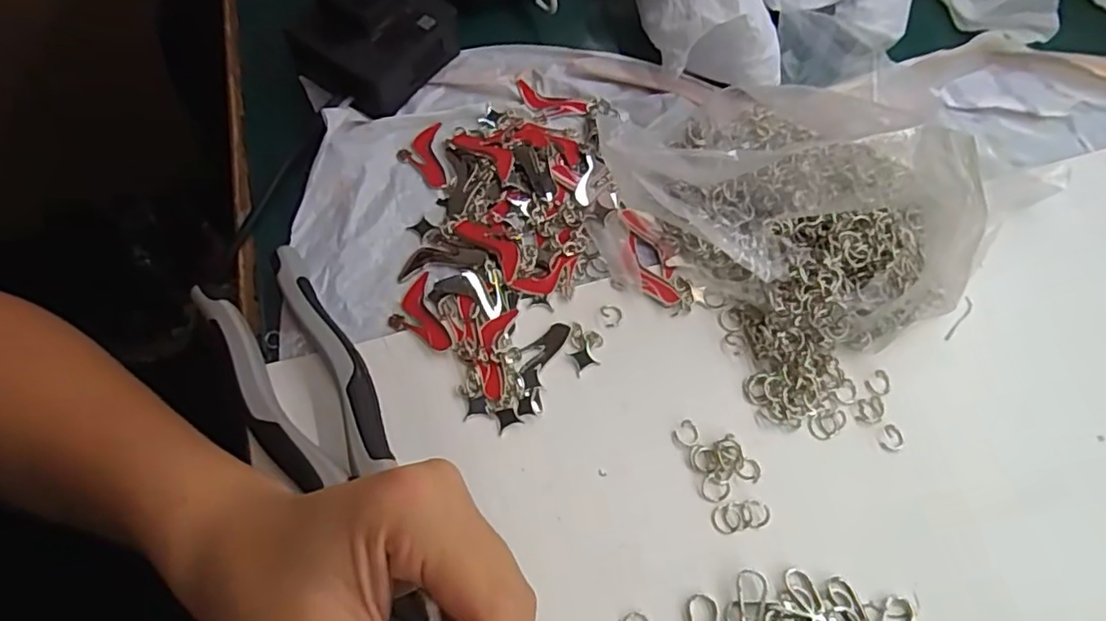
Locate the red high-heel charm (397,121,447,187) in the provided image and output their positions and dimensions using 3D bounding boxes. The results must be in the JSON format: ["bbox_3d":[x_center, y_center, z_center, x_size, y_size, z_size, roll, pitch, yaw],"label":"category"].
[{"bbox_3d":[-0.077,-0.089,0.370,0.025,0.004,0.044,-6,66,-6],"label":"red high-heel charm"}]

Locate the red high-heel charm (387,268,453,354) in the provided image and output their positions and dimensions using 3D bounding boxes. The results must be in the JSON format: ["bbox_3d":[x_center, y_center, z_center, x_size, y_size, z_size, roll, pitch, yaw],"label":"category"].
[{"bbox_3d":[-0.070,0.003,0.323,0.025,0.005,0.046,-19,68,-12],"label":"red high-heel charm"}]

